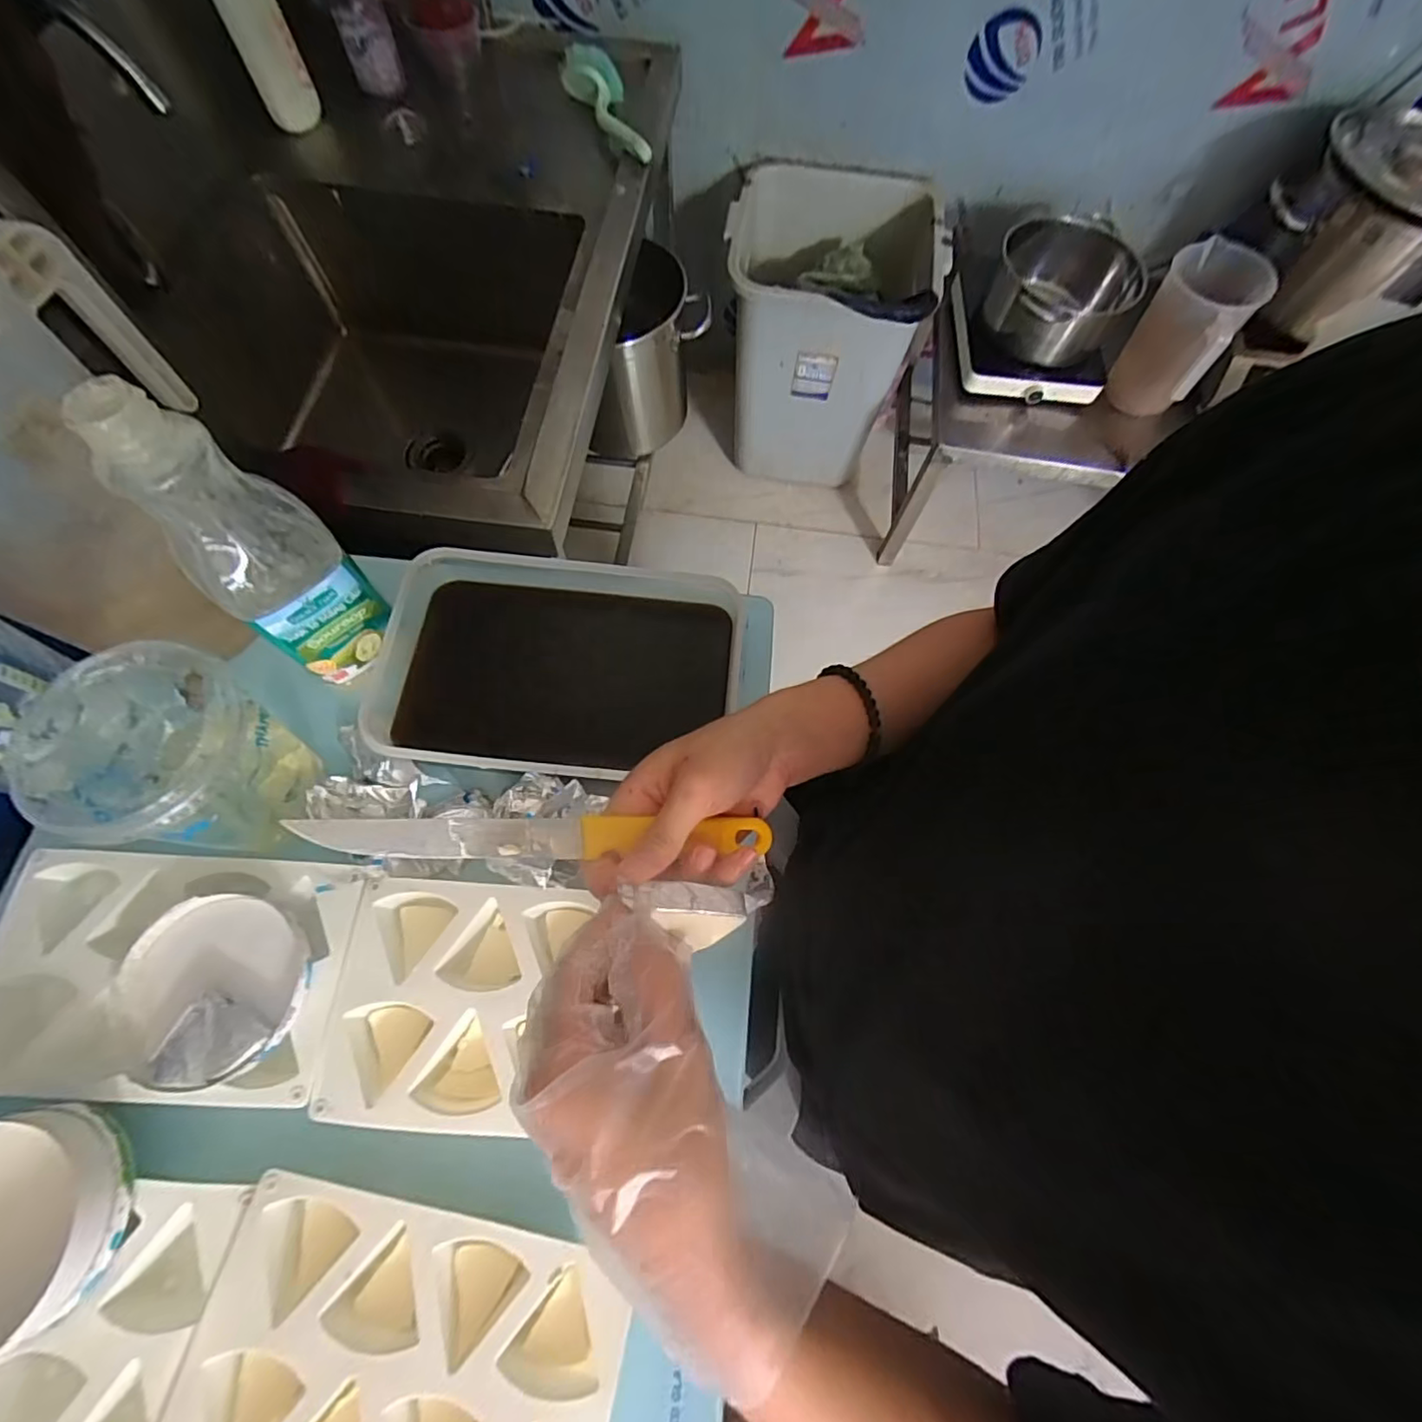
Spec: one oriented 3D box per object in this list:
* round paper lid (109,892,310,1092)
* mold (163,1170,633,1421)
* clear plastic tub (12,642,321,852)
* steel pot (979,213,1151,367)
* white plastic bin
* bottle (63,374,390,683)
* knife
[{"bbox_3d":[-0.316,0.172,0.377,0.110,0.014,0.106,-4,69,-4],"label":"round paper lid"},{"bbox_3d":[-0.167,0.362,0.335,0.228,0.030,0.147,11,69,2],"label":"mold"},{"bbox_3d":[-0.339,0.029,0.402,0.106,0.145,0.104,1,69,-2],"label":"clear plastic tub"},{"bbox_3d":[0.718,-0.862,1.238,0.264,0.138,0.308,18,69,5],"label":"steel pot"},{"bbox_3d":[0.260,-0.886,1.458,0.433,0.524,0.460,-1,69,-3],"label":"white plastic bin"},{"bbox_3d":[-0.288,-0.099,0.387,0.081,0.209,0.062,-41,76,-16],"label":"bottle"},{"bbox_3d":[-0.068,0.057,0.275,0.205,0.006,0.017,4,68,-20],"label":"knife"}]

